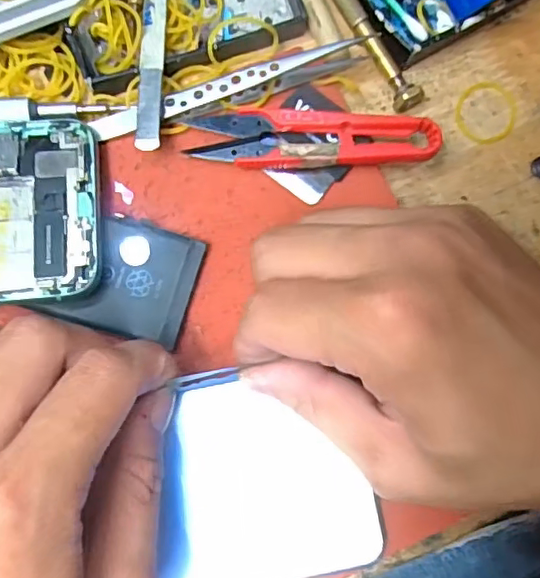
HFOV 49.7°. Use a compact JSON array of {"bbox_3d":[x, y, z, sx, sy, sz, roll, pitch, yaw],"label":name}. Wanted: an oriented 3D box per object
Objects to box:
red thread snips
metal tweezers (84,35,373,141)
[{"bbox_3d":[0.018,-0.061,0.239,0.098,0.018,0.024,-2,81,-3],"label":"red thread snips"},{"bbox_3d":[-0.014,-0.085,0.238,0.119,0.015,0.012,-18,82,-5],"label":"metal tweezers"}]

